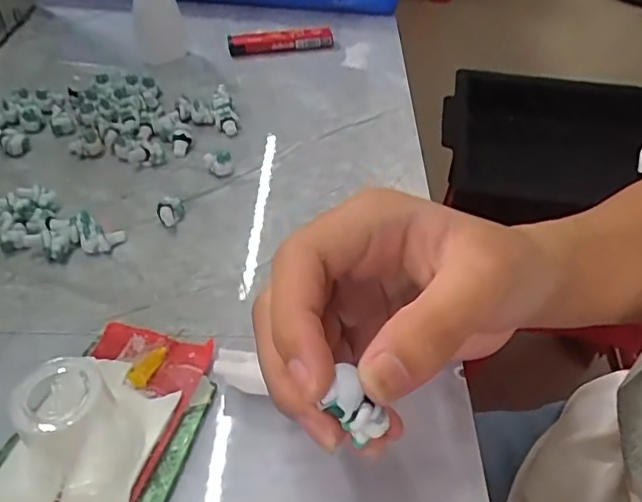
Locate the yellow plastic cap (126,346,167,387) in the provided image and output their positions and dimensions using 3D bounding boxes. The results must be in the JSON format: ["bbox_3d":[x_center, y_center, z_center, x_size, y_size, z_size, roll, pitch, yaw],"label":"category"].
[{"bbox_3d":[-0.067,0.044,0.222,0.008,0.004,0.019,29,52,25],"label":"yellow plastic cap"}]

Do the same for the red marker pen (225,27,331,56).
[{"bbox_3d":[-0.029,-0.159,0.429,0.079,0.012,0.016,-9,47,-8],"label":"red marker pen"}]

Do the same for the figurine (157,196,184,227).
[{"bbox_3d":[-0.075,-0.019,0.287,0.013,0.013,0.015,-16,47,-16],"label":"figurine"}]

